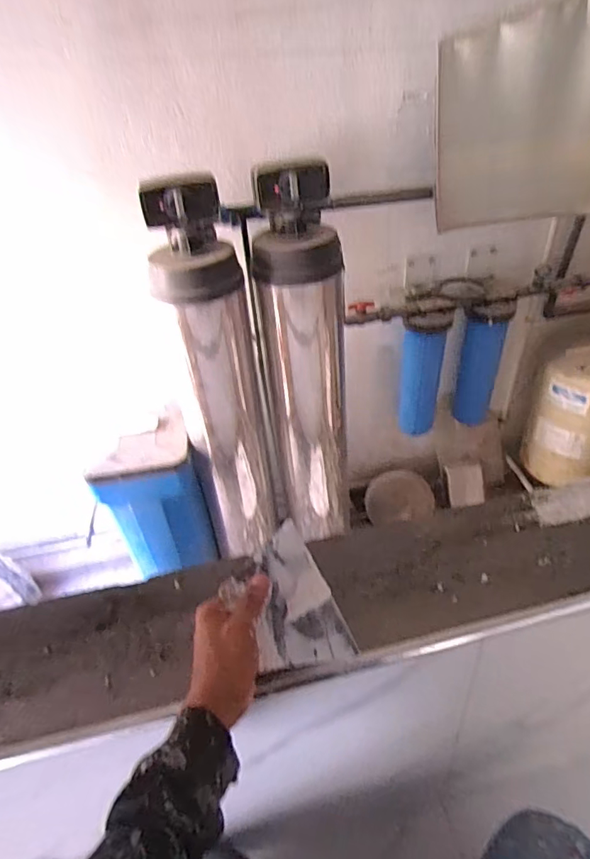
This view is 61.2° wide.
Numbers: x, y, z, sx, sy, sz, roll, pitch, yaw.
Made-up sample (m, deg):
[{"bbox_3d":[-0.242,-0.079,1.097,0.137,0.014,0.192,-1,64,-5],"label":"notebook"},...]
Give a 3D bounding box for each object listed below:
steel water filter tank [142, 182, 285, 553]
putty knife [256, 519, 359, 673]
[{"bbox_3d":[-0.258,-0.080,1.742,0.253,1.424,0.212,8,41,18],"label":"steel water filter tank"},{"bbox_3d":[0.004,0.162,0.498,0.085,0.015,0.132,-3,66,-19],"label":"putty knife"}]

